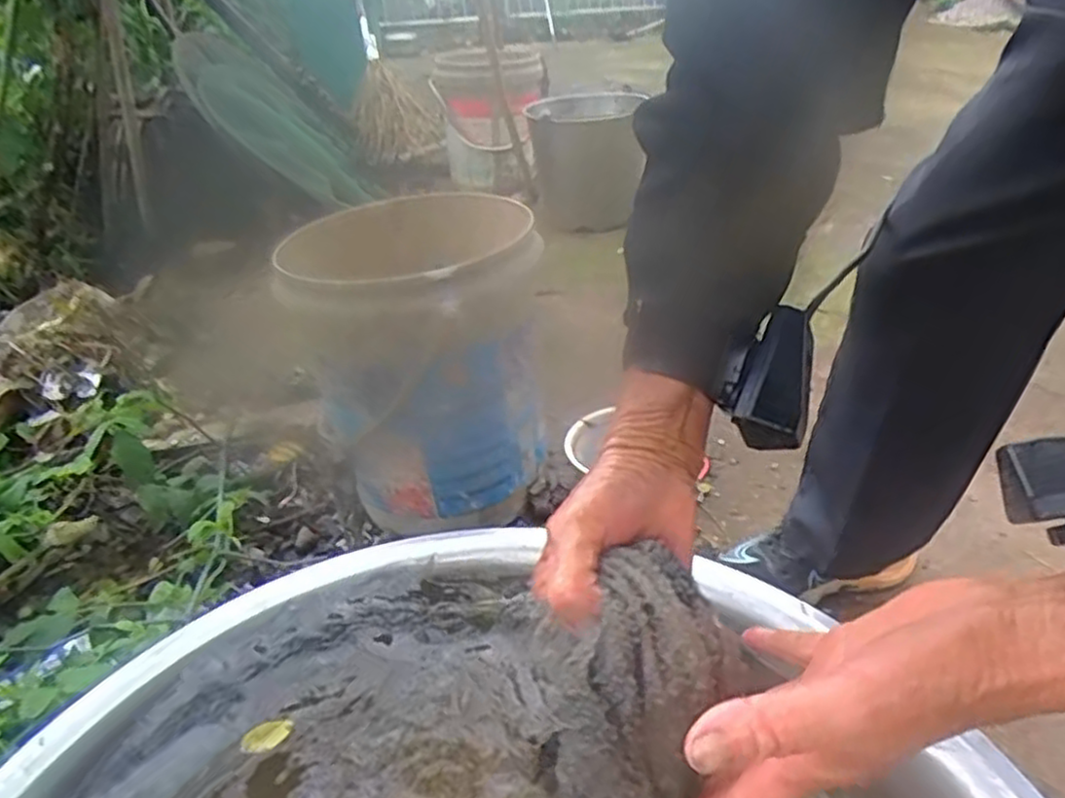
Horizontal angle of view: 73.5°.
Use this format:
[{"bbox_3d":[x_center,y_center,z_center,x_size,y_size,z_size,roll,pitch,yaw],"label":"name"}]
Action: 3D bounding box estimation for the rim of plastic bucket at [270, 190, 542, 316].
[{"bbox_3d":[-0.135,-0.162,0.824,0.257,0.073,0.334,23,41,30],"label":"rim of plastic bucket"}]

